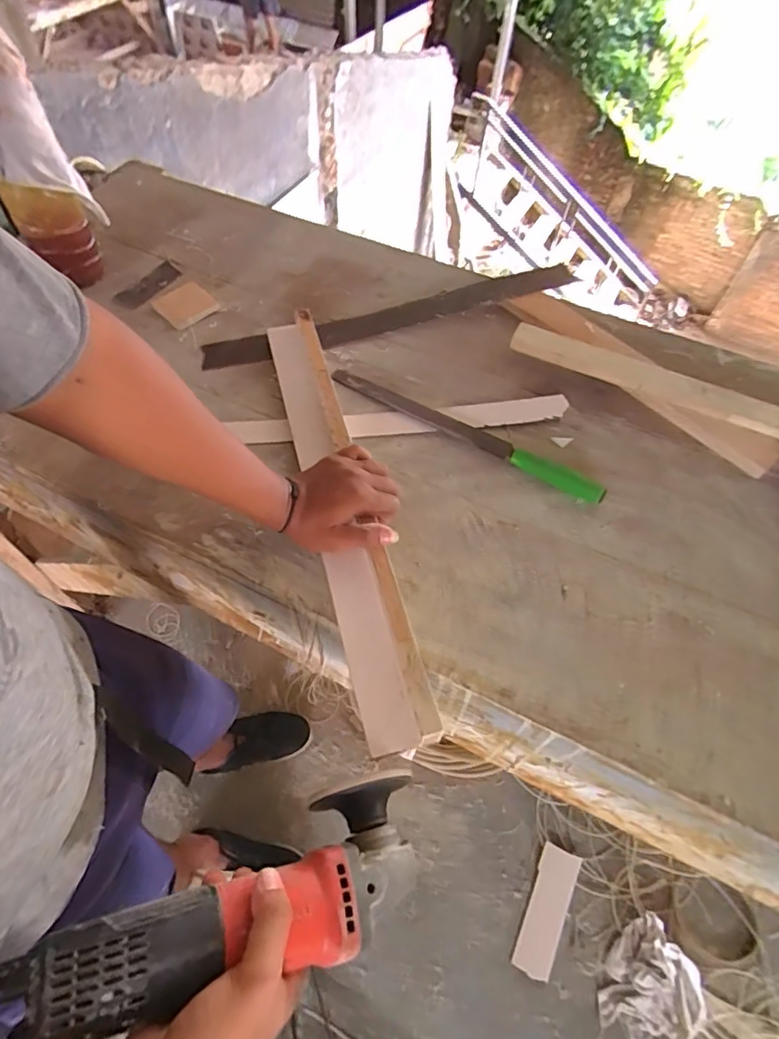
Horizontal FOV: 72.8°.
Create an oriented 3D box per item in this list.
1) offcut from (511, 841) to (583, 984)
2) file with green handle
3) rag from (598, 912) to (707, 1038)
[{"bbox_3d":[0.319,0.785,1.065,0.079,0.005,0.224,25,58,13],"label":"offcut"},{"bbox_3d":[0.086,-0.108,0.641,0.356,0.016,0.026,28,58,15],"label":"file with green handle"},{"bbox_3d":[0.494,0.860,0.984,0.167,0.056,0.196,22,57,11],"label":"rag"}]

